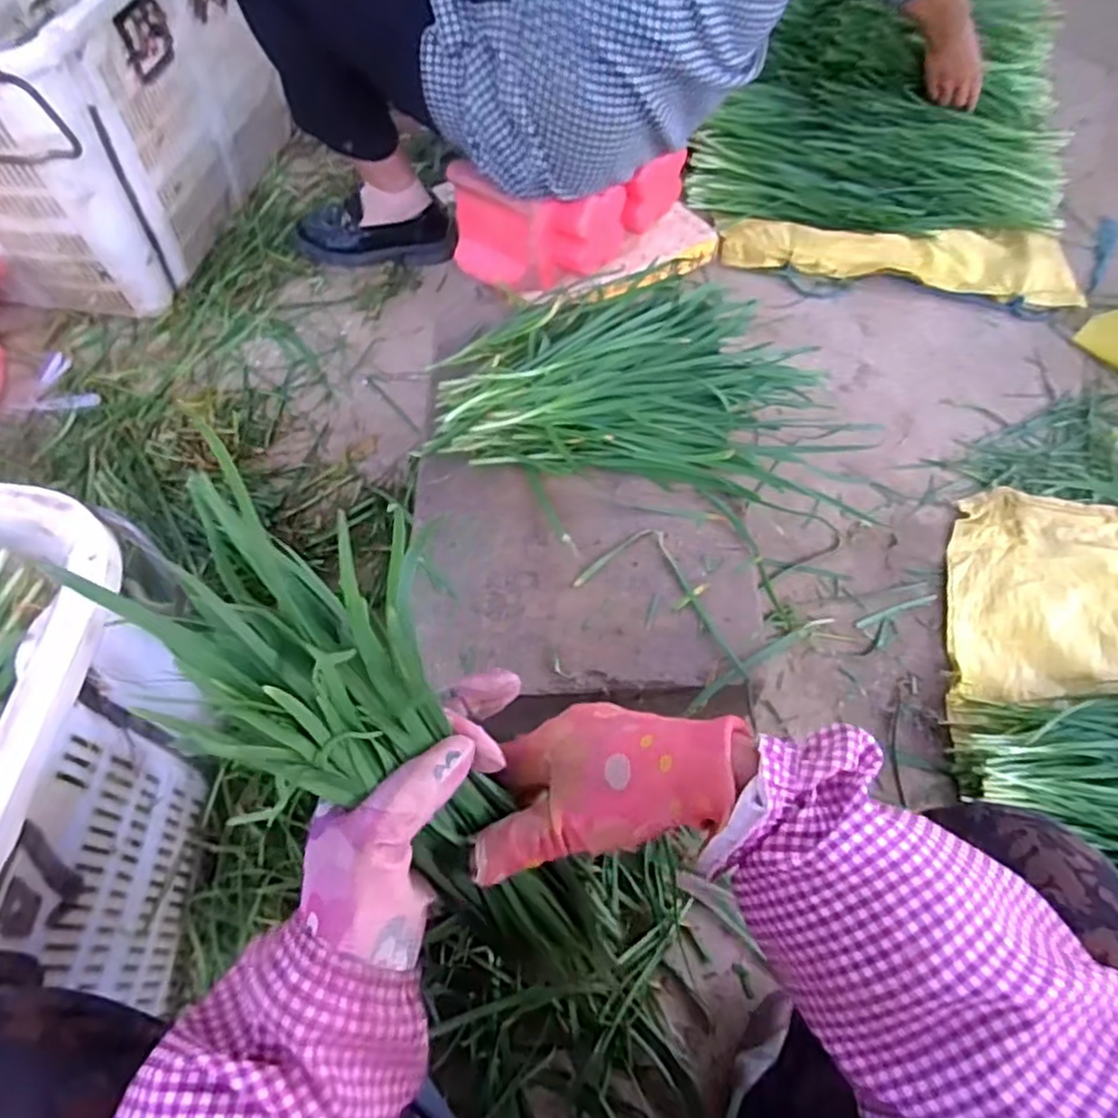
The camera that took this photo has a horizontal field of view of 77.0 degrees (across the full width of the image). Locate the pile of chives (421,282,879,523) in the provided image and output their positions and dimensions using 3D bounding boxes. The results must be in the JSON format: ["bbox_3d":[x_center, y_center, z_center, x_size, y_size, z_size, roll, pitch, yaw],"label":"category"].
[{"bbox_3d":[0.087,-0.185,0.680,0.386,0.056,0.249,7,59,2],"label":"pile of chives"}]

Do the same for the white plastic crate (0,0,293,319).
[{"bbox_3d":[-0.721,-0.768,1.049,0.462,0.313,0.738,11,60,4],"label":"white plastic crate"}]

